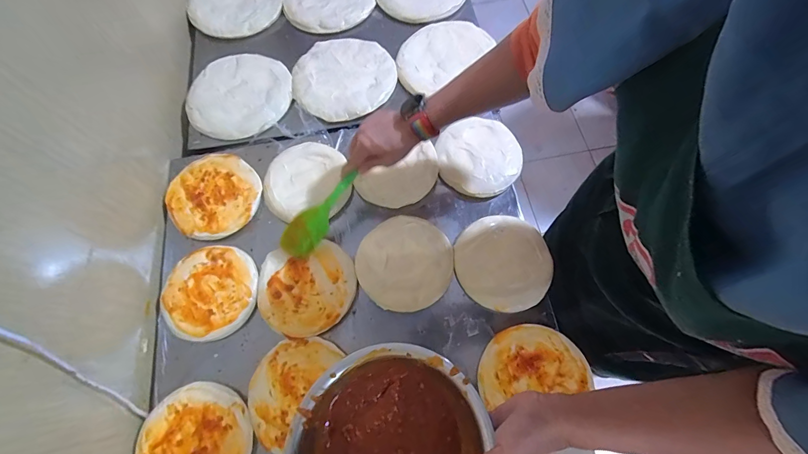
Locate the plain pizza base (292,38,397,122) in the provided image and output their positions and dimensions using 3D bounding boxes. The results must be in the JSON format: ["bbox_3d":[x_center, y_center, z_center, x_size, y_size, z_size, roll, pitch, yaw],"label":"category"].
[{"bbox_3d":[-0.118,-0.298,0.690,0.193,0.013,0.202,-9,69,-1],"label":"plain pizza base"}]

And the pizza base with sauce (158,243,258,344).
[{"bbox_3d":[-0.301,0.099,0.553,0.139,0.013,0.142,-24,70,-7],"label":"pizza base with sauce"}]

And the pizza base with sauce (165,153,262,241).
[{"bbox_3d":[-0.325,-0.055,0.607,0.148,0.009,0.147,-40,73,-12],"label":"pizza base with sauce"}]

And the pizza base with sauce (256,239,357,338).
[{"bbox_3d":[-0.153,0.091,0.549,0.146,0.009,0.146,30,73,13],"label":"pizza base with sauce"}]

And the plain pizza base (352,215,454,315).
[{"bbox_3d":[0.001,0.053,0.550,0.146,0.015,0.141,-42,73,-13],"label":"plain pizza base"}]

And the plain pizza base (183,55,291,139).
[{"bbox_3d":[-0.316,-0.260,0.688,0.190,0.009,0.198,-1,69,2],"label":"plain pizza base"}]

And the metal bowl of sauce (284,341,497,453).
[{"bbox_3d":[-0.010,0.226,0.354,0.193,0.080,0.193,-6,53,8],"label":"metal bowl of sauce"}]

